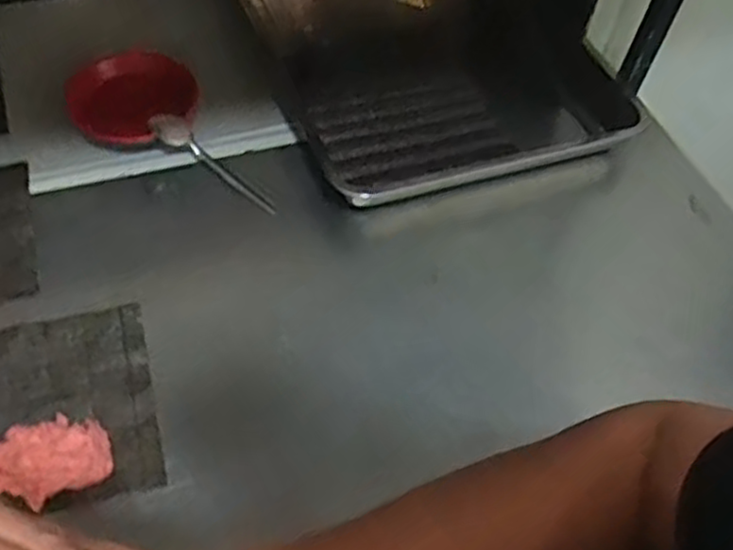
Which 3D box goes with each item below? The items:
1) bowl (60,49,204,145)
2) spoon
[{"bbox_3d":[-0.251,-0.185,0.818,0.138,0.055,0.107,-16,57,-16],"label":"bowl"},{"bbox_3d":[-0.162,-0.118,0.796,0.164,0.013,0.031,40,59,4],"label":"spoon"}]

